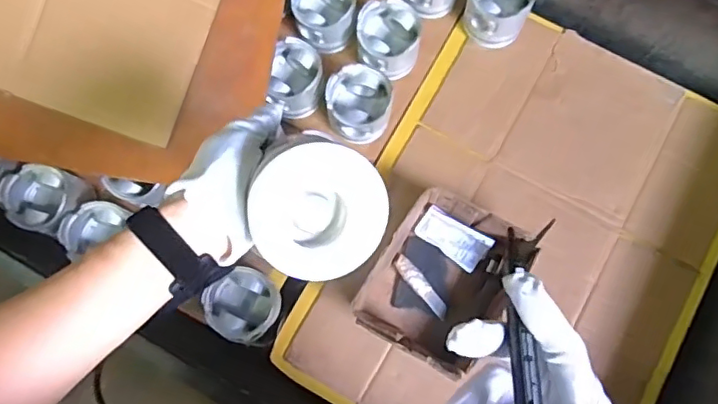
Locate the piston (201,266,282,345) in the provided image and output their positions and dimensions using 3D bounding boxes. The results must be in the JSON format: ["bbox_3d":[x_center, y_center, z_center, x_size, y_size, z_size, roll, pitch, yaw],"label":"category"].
[{"bbox_3d":[-0.152,0.139,0.776,0.089,0.080,0.081,0,80,1],"label":"piston"}]

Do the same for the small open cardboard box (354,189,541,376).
[{"bbox_3d":[0.108,0.102,0.763,0.172,0.080,0.208,32,82,6],"label":"small open cardboard box"}]

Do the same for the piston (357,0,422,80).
[{"bbox_3d":[0.039,-0.227,0.830,0.094,0.067,0.109,18,80,4],"label":"piston"}]

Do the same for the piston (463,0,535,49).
[{"bbox_3d":[0.204,-0.288,0.844,0.093,0.069,0.095,19,81,4],"label":"piston"}]

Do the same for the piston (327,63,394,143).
[{"bbox_3d":[-0.003,-0.138,0.813,0.098,0.068,0.093,0,80,1],"label":"piston"}]

